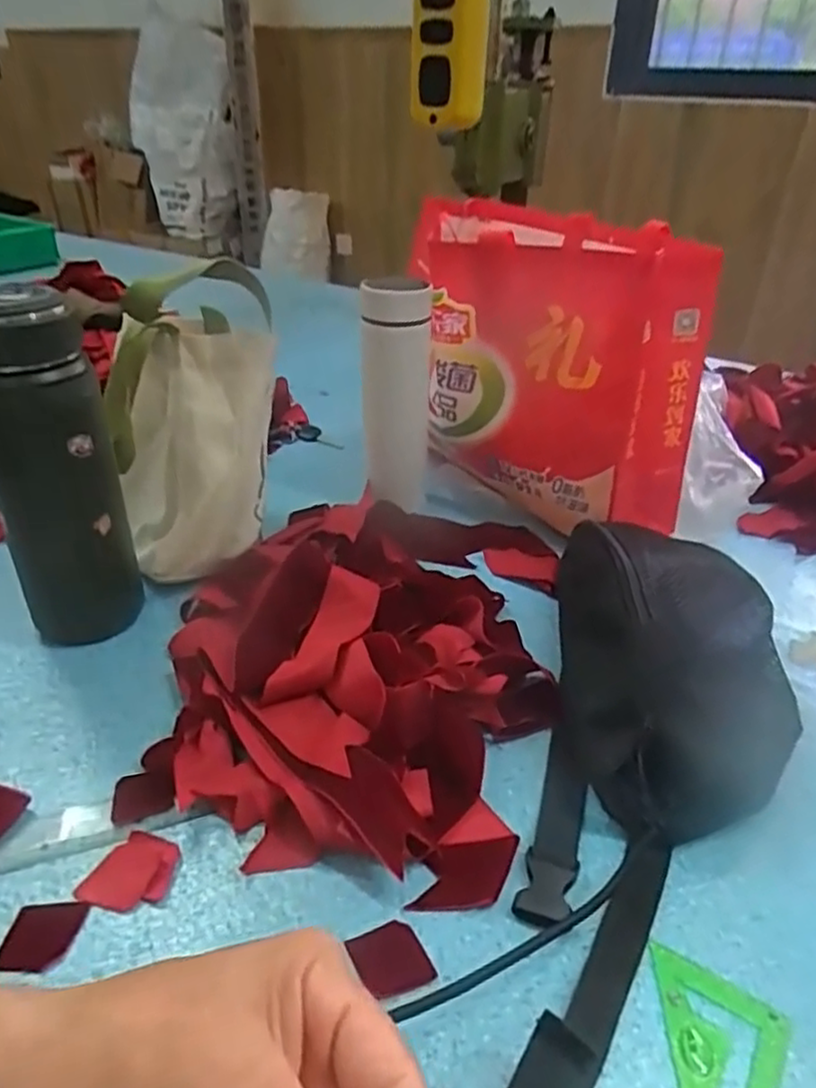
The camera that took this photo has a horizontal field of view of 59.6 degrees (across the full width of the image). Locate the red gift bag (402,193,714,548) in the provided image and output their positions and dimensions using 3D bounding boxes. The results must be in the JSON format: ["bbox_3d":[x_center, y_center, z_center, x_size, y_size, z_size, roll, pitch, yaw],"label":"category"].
[{"bbox_3d":[0.132,-0.141,0.645,0.236,0.269,0.090,19,38,29],"label":"red gift bag"}]

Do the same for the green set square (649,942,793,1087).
[{"bbox_3d":[0.145,0.238,0.306,0.056,0.004,0.121,3,33,3],"label":"green set square"}]

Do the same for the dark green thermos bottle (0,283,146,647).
[{"bbox_3d":[-0.250,-0.048,0.503,0.082,0.258,0.067,-17,37,-26],"label":"dark green thermos bottle"}]

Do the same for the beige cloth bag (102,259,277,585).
[{"bbox_3d":[-0.184,-0.091,0.621,0.134,0.206,0.174,-11,35,-18],"label":"beige cloth bag"}]

